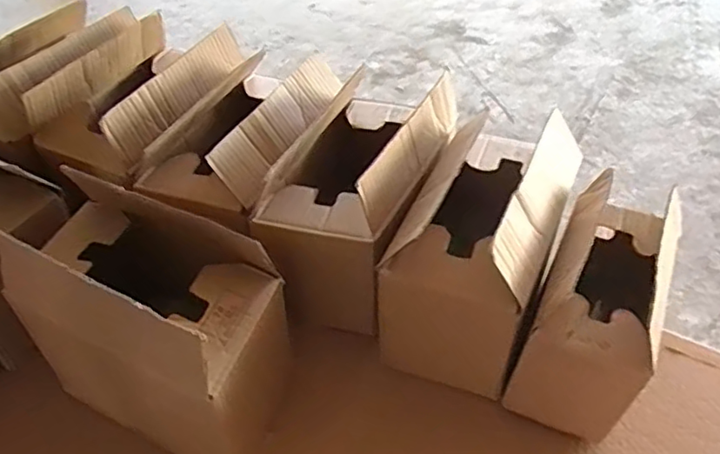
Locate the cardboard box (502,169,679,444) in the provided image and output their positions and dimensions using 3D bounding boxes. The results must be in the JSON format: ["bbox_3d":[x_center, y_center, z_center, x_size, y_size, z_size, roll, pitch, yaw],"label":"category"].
[{"bbox_3d":[0.234,0.067,0.589,0.098,0.154,0.195,20,49,19],"label":"cardboard box"}]

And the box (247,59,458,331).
[{"bbox_3d":[-0.002,-0.034,0.672,0.137,0.196,0.230,21,49,20],"label":"box"}]

